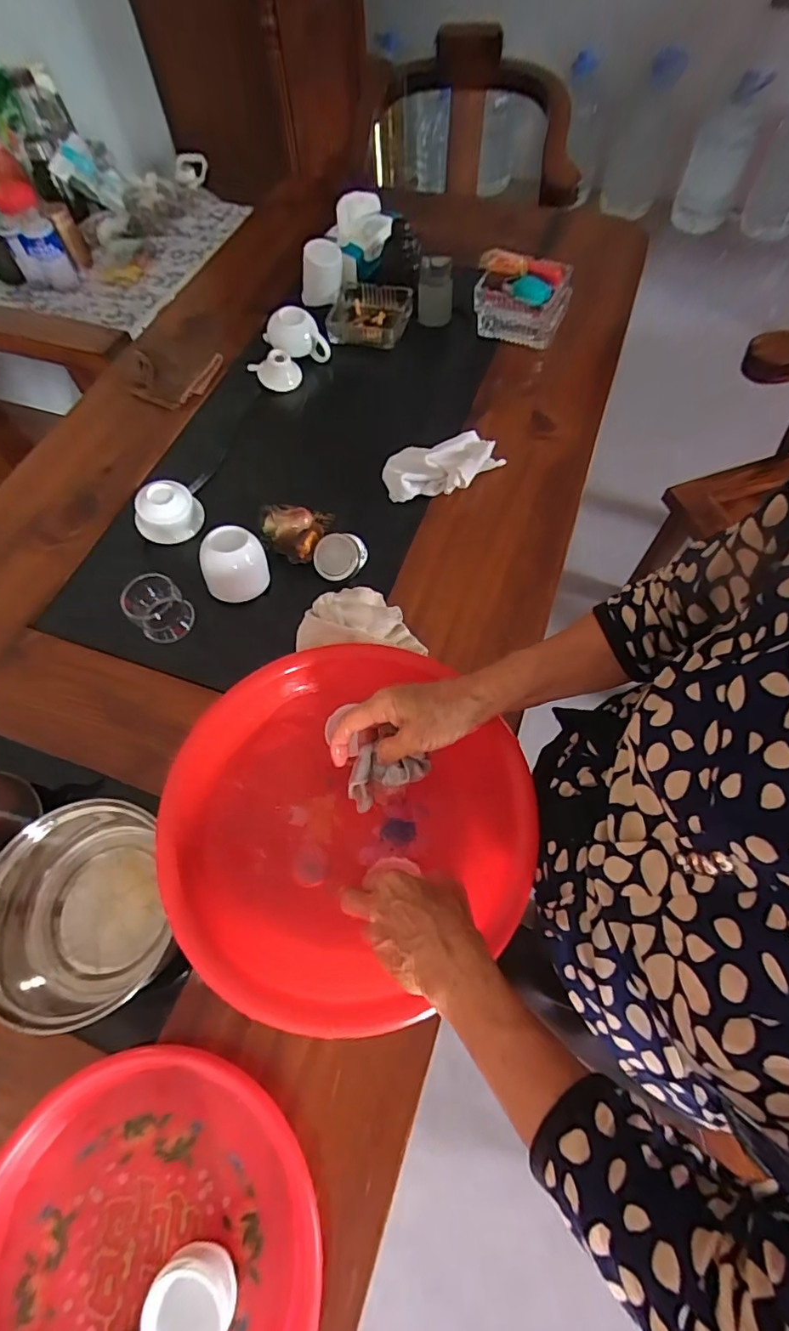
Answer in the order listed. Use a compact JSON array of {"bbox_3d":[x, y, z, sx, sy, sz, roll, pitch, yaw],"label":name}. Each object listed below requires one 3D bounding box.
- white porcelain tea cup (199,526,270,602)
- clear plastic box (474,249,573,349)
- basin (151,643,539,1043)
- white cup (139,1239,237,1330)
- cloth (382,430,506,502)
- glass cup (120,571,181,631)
[{"bbox_3d":[-0.192,-0.121,0.631,0.074,0.071,0.065,-12,65,-3],"label":"white porcelain tea cup"},{"bbox_3d":[0.199,-0.575,0.820,0.138,0.089,0.093,16,66,10],"label":"clear plastic box"},{"bbox_3d":[-0.045,0.136,0.467,0.282,0.087,0.298,-1,65,2],"label":"basin"},{"bbox_3d":[-0.133,0.423,0.352,0.054,0.039,0.057,-1,63,2],"label":"white cup"},{"bbox_3d":[0.066,-0.264,0.699,0.160,0.041,0.077,-6,65,0],"label":"cloth"},{"bbox_3d":[-0.274,-0.067,0.611,0.058,0.059,0.053,-1,65,2],"label":"glass cup"}]

